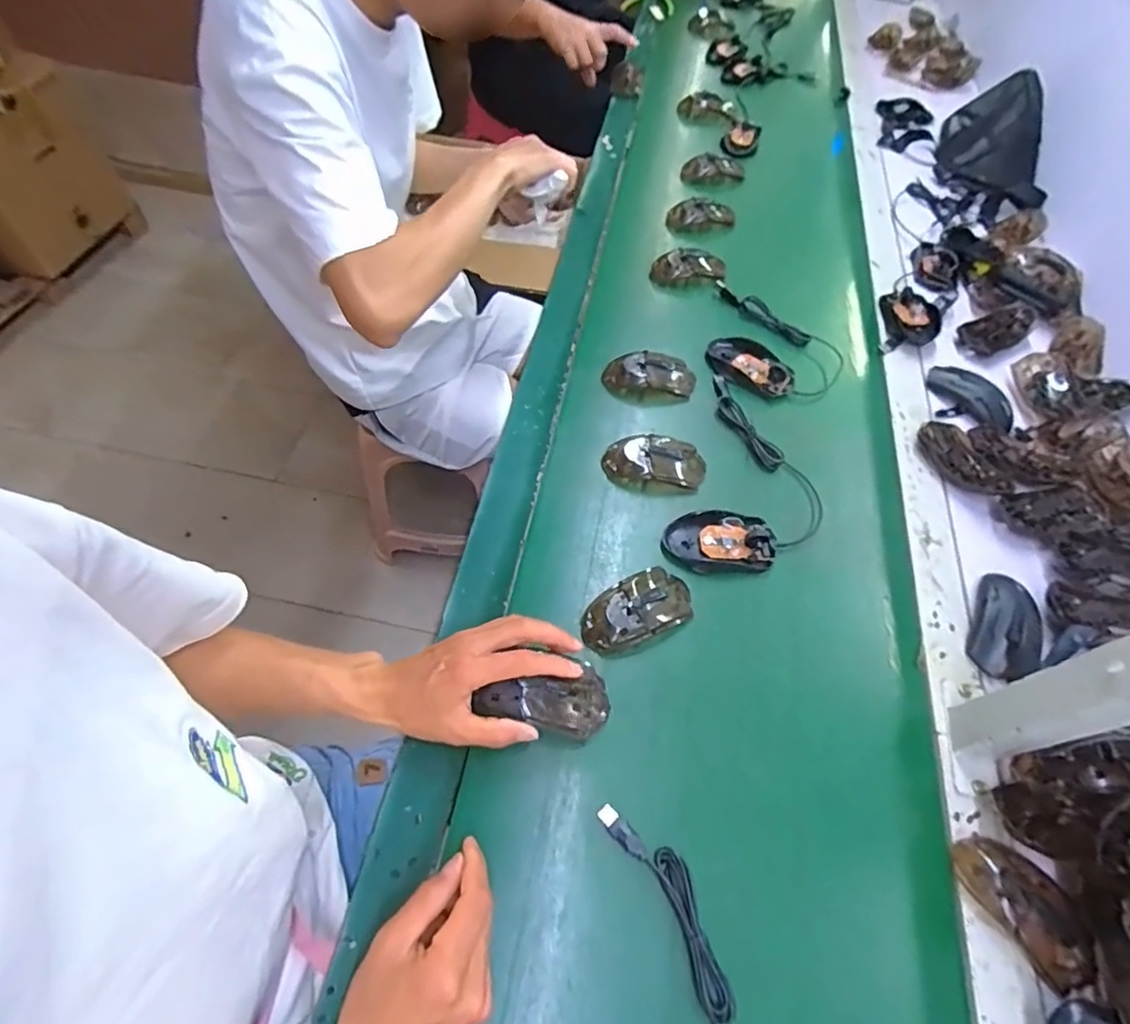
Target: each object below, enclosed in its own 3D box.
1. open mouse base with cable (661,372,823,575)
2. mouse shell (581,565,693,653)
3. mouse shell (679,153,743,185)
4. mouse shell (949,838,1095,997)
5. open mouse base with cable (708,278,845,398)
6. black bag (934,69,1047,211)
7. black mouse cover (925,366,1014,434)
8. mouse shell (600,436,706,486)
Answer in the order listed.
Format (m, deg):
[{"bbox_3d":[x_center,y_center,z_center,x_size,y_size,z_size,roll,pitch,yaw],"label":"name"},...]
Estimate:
[{"bbox_3d":[0.208,-0.035,0.644,0.146,0.022,0.260,21,58,8],"label":"open mouse base with cable"},{"bbox_3d":[0.070,0.091,0.550,0.108,0.035,0.062,-31,65,-22],"label":"mouse shell"},{"bbox_3d":[0.253,-0.580,1.005,0.114,0.035,0.058,-6,58,-8],"label":"mouse shell"},{"bbox_3d":[0.355,0.300,0.446,0.051,0.027,0.108,-29,64,-21],"label":"mouse shell"},{"bbox_3d":[0.255,-0.214,0.769,0.201,0.020,0.154,32,61,15],"label":"open mouse base with cable"},{"bbox_3d":[0.747,-0.636,1.017,0.160,0.106,0.250,19,58,7],"label":"black bag"},{"bbox_3d":[0.501,-0.142,0.731,0.060,0.029,0.112,-35,67,-23],"label":"black mouse cover"},{"bbox_3d":[0.098,-0.061,0.648,0.109,0.028,0.059,4,57,-3],"label":"mouse shell"}]

